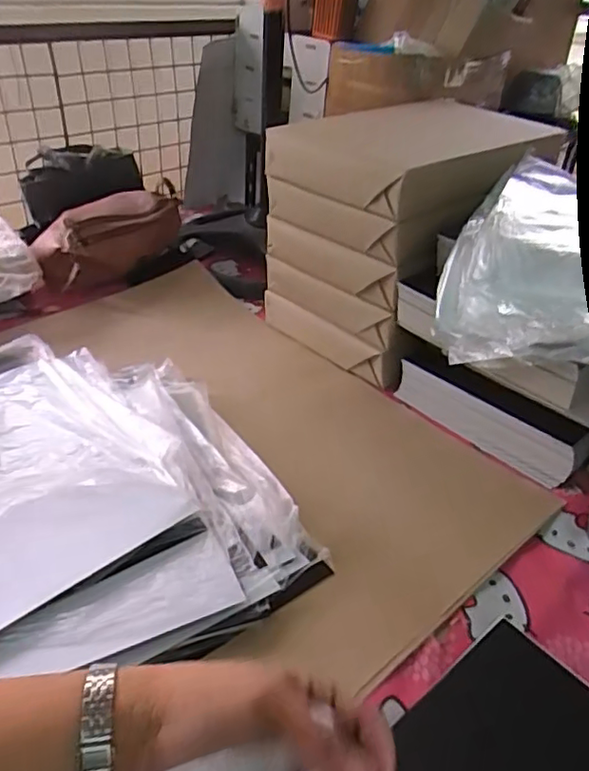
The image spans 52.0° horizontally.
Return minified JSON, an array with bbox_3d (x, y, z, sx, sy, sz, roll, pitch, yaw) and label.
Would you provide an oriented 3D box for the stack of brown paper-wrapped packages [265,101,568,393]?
[{"bbox_3d":[0.177,-0.238,0.952,0.356,0.311,0.276,-25,44,-34],"label":"stack of brown paper-wrapped packages"}]

